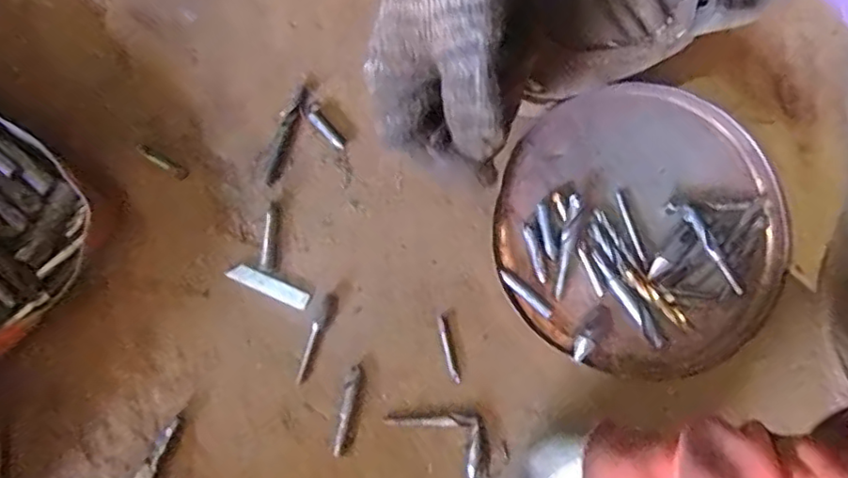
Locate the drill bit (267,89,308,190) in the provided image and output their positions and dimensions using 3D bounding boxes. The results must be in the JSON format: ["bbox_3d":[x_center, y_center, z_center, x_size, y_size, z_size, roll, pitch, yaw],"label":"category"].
[{"bbox_3d":[-0.104,-0.078,0.458,0.009,0.007,0.080,18,74,2],"label":"drill bit"}]

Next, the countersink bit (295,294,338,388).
[{"bbox_3d":[-0.076,0.071,0.429,0.012,0.007,0.065,19,74,3],"label":"countersink bit"}]

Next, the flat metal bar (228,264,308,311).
[{"bbox_3d":[-0.113,0.033,0.438,0.061,0.004,0.014,24,97,1],"label":"flat metal bar"}]

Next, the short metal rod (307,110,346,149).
[{"bbox_3d":[-0.074,-0.084,0.460,0.011,0.008,0.037,-41,80,-13],"label":"short metal rod"}]

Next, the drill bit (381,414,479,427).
[{"bbox_3d":[0.004,0.126,0.420,0.062,0.005,0.009,1,74,-3],"label":"drill bit"}]

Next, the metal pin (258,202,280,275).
[{"bbox_3d":[-0.112,-0.001,0.440,0.010,0.009,0.051,5,74,-1],"label":"metal pin"}]

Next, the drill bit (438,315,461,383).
[{"bbox_3d":[0.017,0.078,0.432,0.006,0.004,0.048,-13,75,-7],"label":"drill bit"}]

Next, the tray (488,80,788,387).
[{"bbox_3d":[0.157,-0.007,0.437,0.205,0.033,0.200,1,74,-3],"label":"tray"}]

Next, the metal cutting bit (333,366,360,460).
[{"bbox_3d":[-0.053,0.119,0.421,0.009,0.009,0.060,9,74,0],"label":"metal cutting bit"}]

